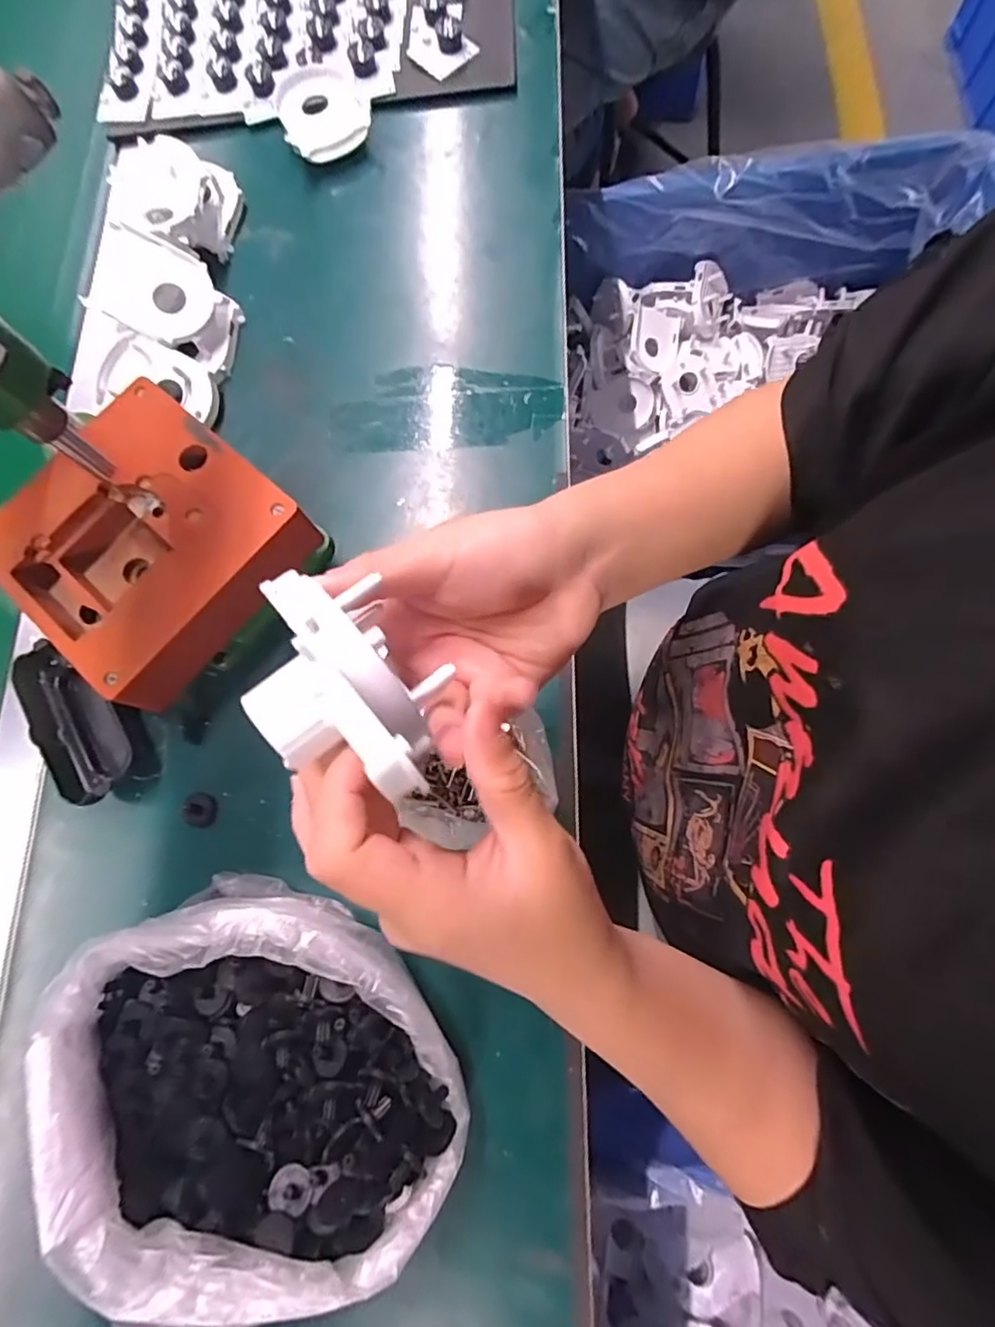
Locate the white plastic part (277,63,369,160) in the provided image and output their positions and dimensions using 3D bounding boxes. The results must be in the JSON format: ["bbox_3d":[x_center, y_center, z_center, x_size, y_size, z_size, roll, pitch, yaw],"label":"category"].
[{"bbox_3d":[-0.143,-0.456,0.483,0.070,0.018,0.083,-17,75,1],"label":"white plastic part"}]

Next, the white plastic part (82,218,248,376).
[{"bbox_3d":[-0.246,-0.268,0.434,0.094,0.051,0.068,20,78,6],"label":"white plastic part"}]

